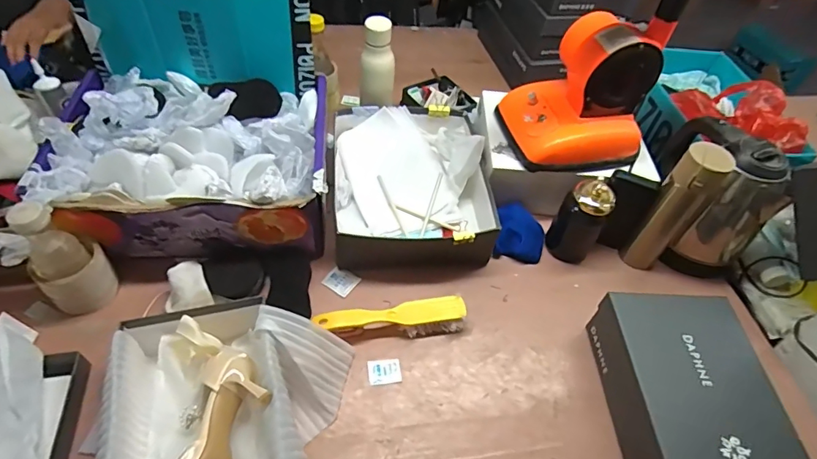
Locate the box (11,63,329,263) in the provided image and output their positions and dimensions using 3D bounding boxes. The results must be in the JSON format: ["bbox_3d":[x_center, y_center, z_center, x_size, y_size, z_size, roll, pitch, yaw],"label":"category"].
[{"bbox_3d":[-0.336,-0.124,0.769,0.393,0.161,0.301,-2,52,-8],"label":"box"}]

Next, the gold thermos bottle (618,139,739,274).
[{"bbox_3d":[0.426,-0.036,0.768,0.067,0.240,0.075,40,58,23],"label":"gold thermos bottle"}]

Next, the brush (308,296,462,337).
[{"bbox_3d":[-0.023,0.136,0.709,0.218,0.035,0.048,-4,52,-10],"label":"brush"}]

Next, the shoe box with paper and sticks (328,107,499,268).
[{"bbox_3d":[0.003,-0.084,0.837,0.259,0.097,0.323,0,51,-7],"label":"shoe box with paper and sticks"}]

